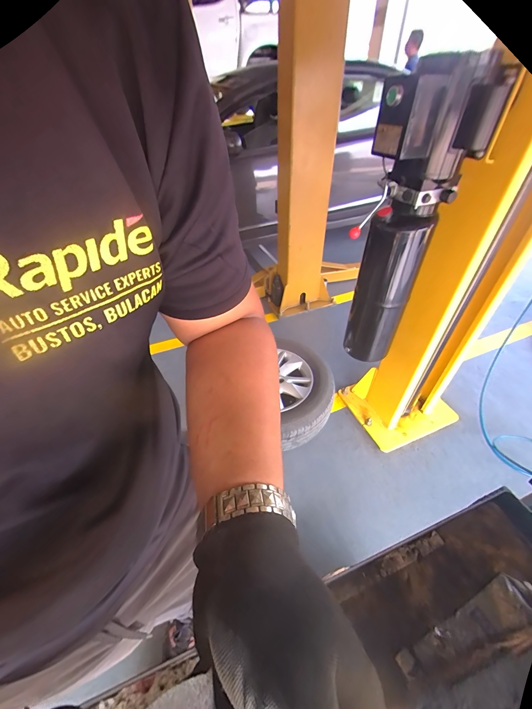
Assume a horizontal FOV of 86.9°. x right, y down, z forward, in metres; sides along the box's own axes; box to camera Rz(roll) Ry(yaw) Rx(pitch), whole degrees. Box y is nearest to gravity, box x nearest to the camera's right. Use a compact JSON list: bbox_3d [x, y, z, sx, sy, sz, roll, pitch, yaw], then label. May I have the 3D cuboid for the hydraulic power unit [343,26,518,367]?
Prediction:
[{"bbox_3d":[0.397,-0.348,0.898,0.227,0.764,0.260,15,46,17],"label":"hydraulic power unit"}]

